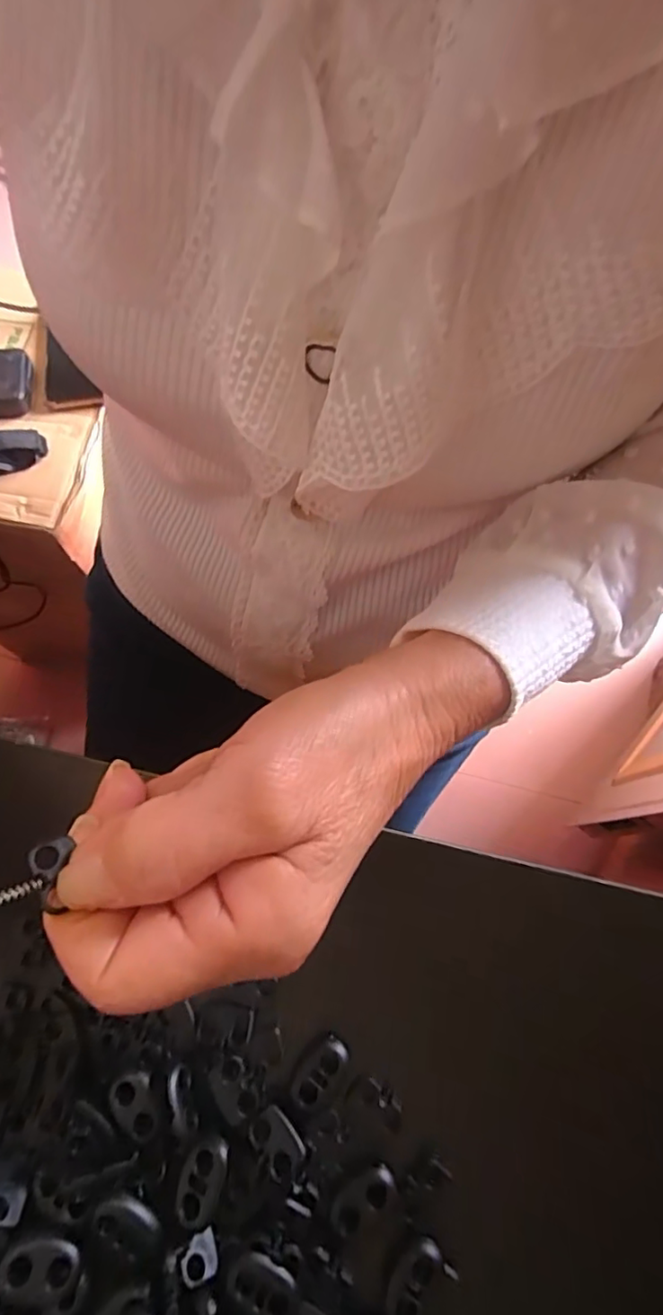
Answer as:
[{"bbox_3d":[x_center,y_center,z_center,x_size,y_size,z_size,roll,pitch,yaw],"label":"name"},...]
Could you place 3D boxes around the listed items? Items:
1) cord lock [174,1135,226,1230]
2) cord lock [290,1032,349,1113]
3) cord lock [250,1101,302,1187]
[{"bbox_3d":[-0.038,0.152,0.165,0.013,0.008,0.019,20,71,7],"label":"cord lock"},{"bbox_3d":[-0.004,0.131,0.179,0.012,0.005,0.021,41,75,14],"label":"cord lock"},{"bbox_3d":[-0.016,0.146,0.170,0.011,0.004,0.019,-35,74,-12],"label":"cord lock"}]

